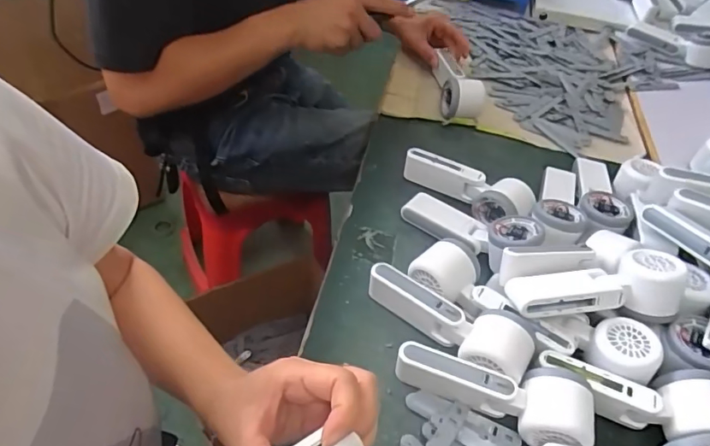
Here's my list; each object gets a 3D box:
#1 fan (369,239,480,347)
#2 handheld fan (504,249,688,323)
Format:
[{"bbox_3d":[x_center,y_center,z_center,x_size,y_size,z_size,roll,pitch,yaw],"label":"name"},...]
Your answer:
[{"bbox_3d":[0.083,0.063,0.501,0.109,0.053,0.094,34,53,24],"label":"fan"},{"bbox_3d":[0.232,0.066,0.465,0.167,0.051,0.063,-4,49,-12],"label":"handheld fan"}]

